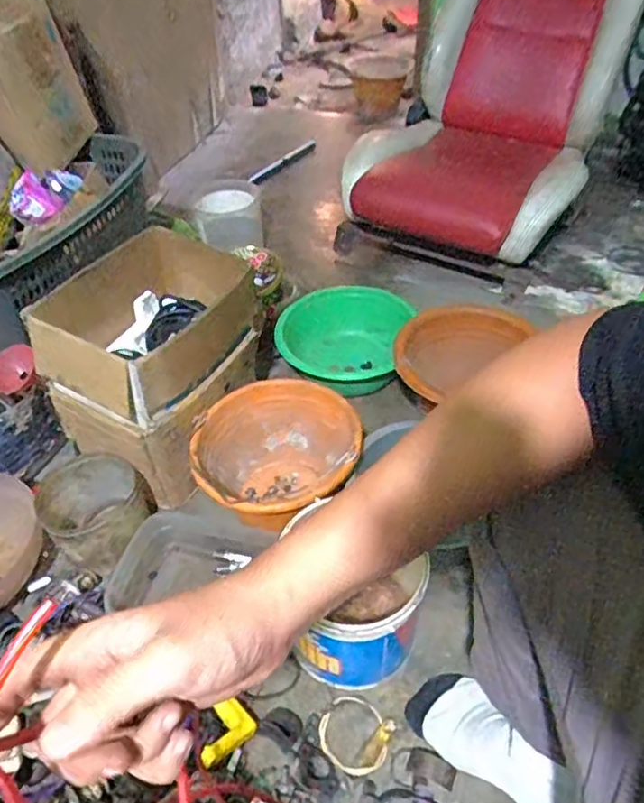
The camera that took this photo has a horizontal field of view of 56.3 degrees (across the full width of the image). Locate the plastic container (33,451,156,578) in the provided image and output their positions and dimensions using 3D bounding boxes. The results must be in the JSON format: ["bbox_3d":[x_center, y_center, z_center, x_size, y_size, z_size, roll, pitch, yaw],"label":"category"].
[{"bbox_3d":[-0.349,0.170,0.946,0.167,0.127,0.152,-2,46,2],"label":"plastic container"}]

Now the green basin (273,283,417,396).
[{"bbox_3d":[0.037,-0.112,1.220,0.231,0.139,0.254,-2,46,2],"label":"green basin"}]

